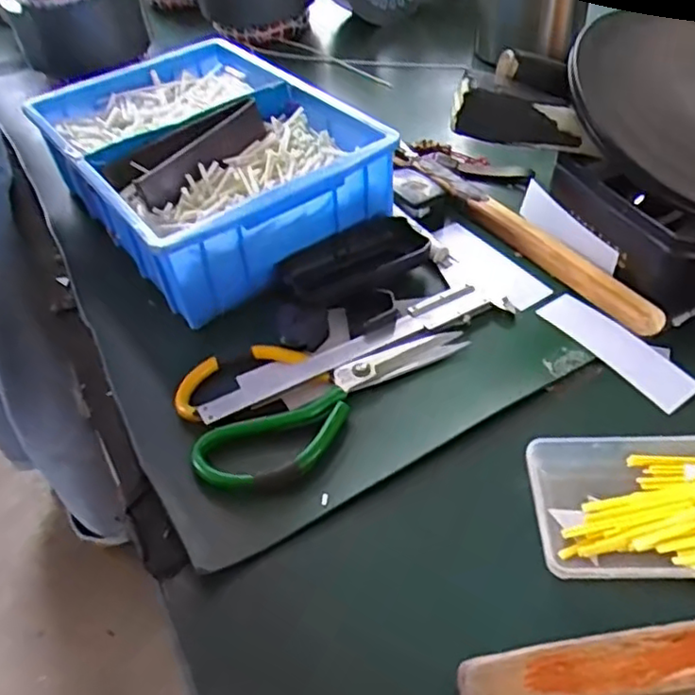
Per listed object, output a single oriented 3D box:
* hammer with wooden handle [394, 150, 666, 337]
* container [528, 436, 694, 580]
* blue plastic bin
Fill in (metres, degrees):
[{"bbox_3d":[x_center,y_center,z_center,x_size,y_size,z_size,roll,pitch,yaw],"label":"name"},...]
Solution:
[{"bbox_3d":[0.131,-0.098,0.509,0.033,0.019,0.279,-28,50,-18],"label":"hammer with wooden handle"},{"bbox_3d":[0.178,0.084,0.343,0.150,0.018,0.077,-3,47,5],"label":"container"},{"bbox_3d":[-0.123,-0.169,0.559,0.208,0.075,0.318,-31,51,-21],"label":"blue plastic bin"}]

